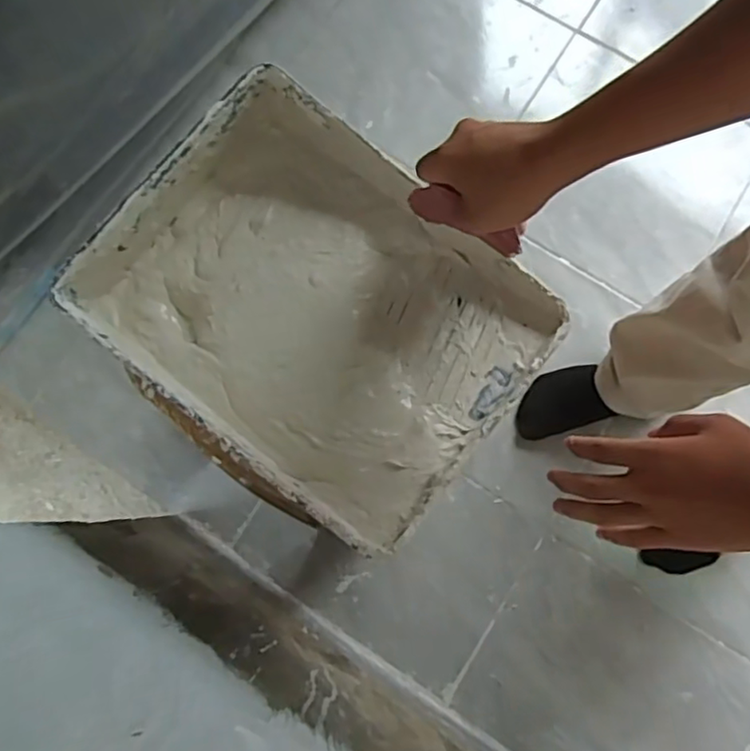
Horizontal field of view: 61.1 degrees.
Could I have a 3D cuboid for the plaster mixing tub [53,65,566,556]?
[{"bbox_3d":[-0.052,-0.055,0.540,0.345,0.073,0.282,40,82,8],"label":"plaster mixing tub"}]

